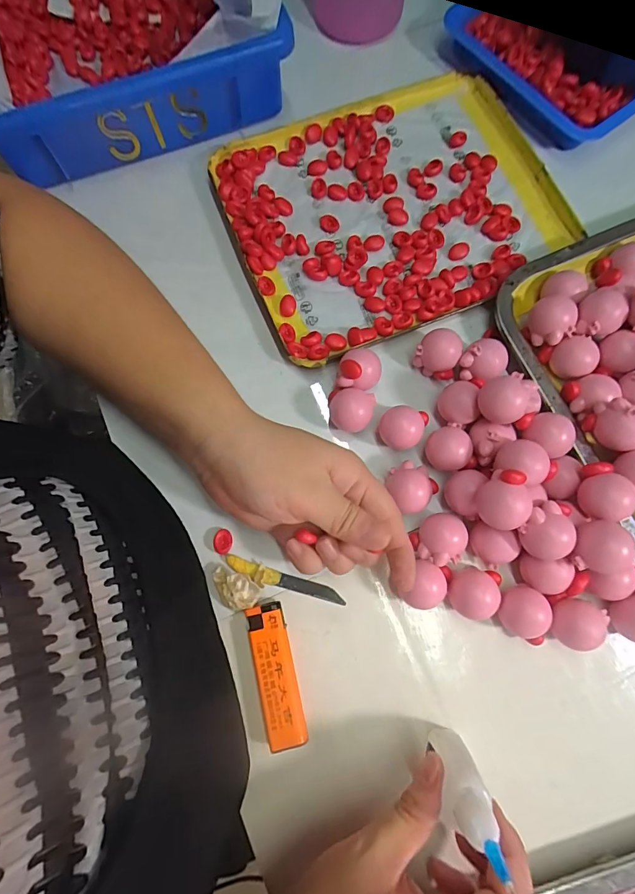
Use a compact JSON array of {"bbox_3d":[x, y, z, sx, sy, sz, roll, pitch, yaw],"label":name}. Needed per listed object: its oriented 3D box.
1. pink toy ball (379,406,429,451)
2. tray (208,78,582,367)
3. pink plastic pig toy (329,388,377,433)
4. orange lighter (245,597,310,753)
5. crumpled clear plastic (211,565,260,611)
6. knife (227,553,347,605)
[{"bbox_3d":[0.057,-0.014,0.278,0.028,0.025,0.032,29,79,7],"label":"pink toy ball"},{"bbox_3d":[0.059,-0.185,0.320,0.242,0.014,0.195,-22,78,-4],"label":"tray"},{"bbox_3d":[0.023,-0.024,0.281,0.030,0.023,0.027,4,77,2],"label":"pink plastic pig toy"},{"bbox_3d":[-0.025,0.138,0.251,0.023,0.013,0.079,-14,77,-2],"label":"orange lighter"},{"bbox_3d":[-0.052,0.090,0.258,0.032,0.014,0.021,10,78,3],"label":"crumpled clear plastic"},{"bbox_3d":[-0.021,0.088,0.266,0.079,0.005,0.013,19,78,5],"label":"knife"}]

